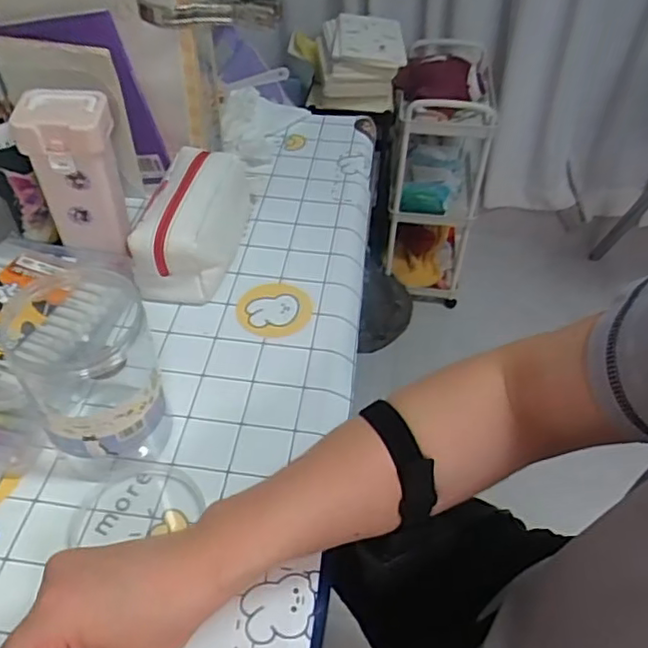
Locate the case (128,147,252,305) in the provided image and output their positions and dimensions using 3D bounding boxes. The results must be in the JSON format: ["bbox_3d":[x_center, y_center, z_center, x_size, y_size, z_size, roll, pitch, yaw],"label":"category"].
[{"bbox_3d":[-0.141,-0.121,0.693,0.090,0.092,0.204,6,46,3],"label":"case"}]

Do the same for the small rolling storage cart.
[{"bbox_3d":[0.299,-0.398,1.663,0.238,0.573,0.385,13,46,9],"label":"small rolling storage cart"}]

